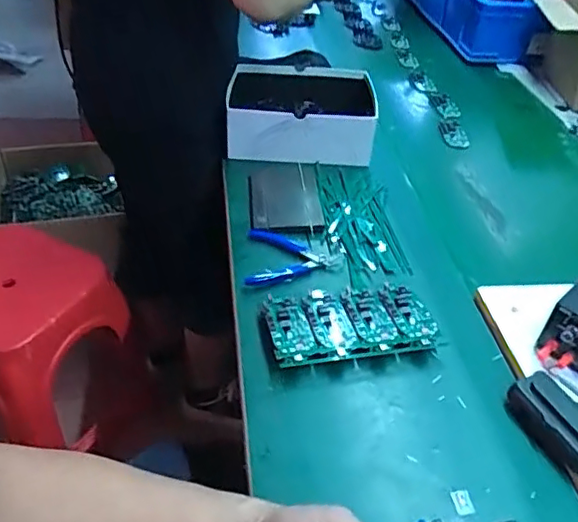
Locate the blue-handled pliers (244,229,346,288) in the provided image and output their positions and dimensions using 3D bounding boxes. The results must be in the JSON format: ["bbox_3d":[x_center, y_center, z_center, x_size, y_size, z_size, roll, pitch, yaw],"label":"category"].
[{"bbox_3d":[0.008,-0.007,0.748,0.128,0.011,0.103,-2,38,-4],"label":"blue-handled pliers"}]

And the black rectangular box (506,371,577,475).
[{"bbox_3d":[0.264,0.160,0.560,0.056,0.030,0.100,-11,40,-15],"label":"black rectangular box"}]

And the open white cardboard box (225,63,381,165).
[{"bbox_3d":[0.023,-0.260,1.012,0.246,0.095,0.228,4,40,-1],"label":"open white cardboard box"}]

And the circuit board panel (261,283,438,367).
[{"bbox_3d":[0.070,0.073,0.661,0.189,0.024,0.103,-6,38,-9],"label":"circuit board panel"}]

